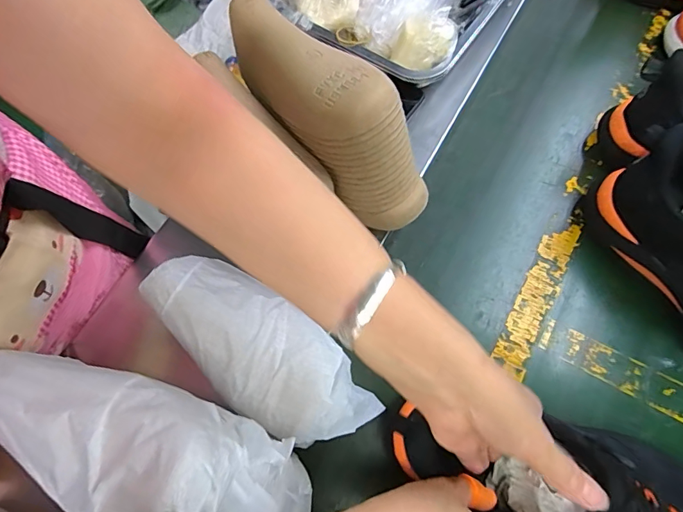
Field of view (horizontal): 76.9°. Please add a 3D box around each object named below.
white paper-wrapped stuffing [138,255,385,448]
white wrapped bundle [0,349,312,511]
[{"bbox_3d":[-0.072,0.086,0.394,0.219,0.085,0.095,36,73,18],"label":"white paper-wrapped stuffing"},{"bbox_3d":[-0.146,0.137,0.310,0.242,0.086,0.102,9,66,9],"label":"white wrapped bundle"}]

